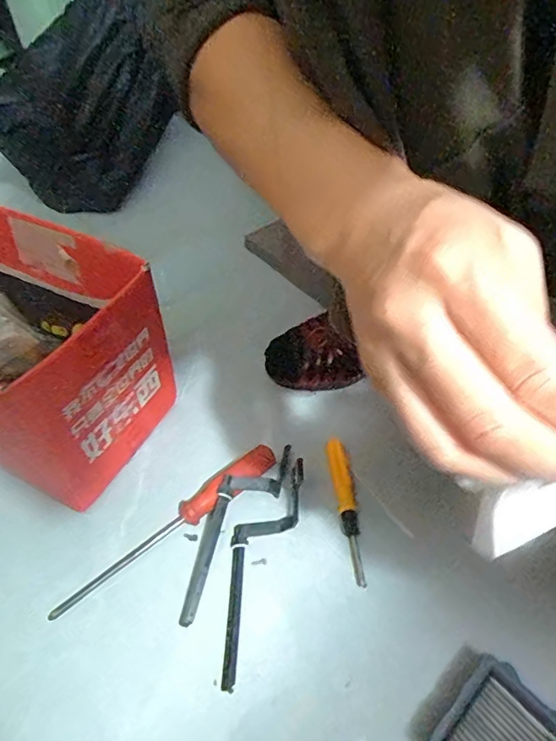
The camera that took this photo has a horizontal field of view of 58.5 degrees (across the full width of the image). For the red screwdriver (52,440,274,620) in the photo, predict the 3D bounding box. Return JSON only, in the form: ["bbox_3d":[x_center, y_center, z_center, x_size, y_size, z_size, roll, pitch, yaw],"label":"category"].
[{"bbox_3d":[-0.091,0.131,0.423,0.214,0.025,0.024,-30,56,-24],"label":"red screwdriver"}]

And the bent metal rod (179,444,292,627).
[{"bbox_3d":[-0.040,0.124,0.424,0.041,0.027,0.170,27,54,21],"label":"bent metal rod"}]

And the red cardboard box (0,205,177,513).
[{"bbox_3d":[-0.243,-0.026,0.444,0.254,0.155,0.176,26,54,20],"label":"red cardboard box"}]

